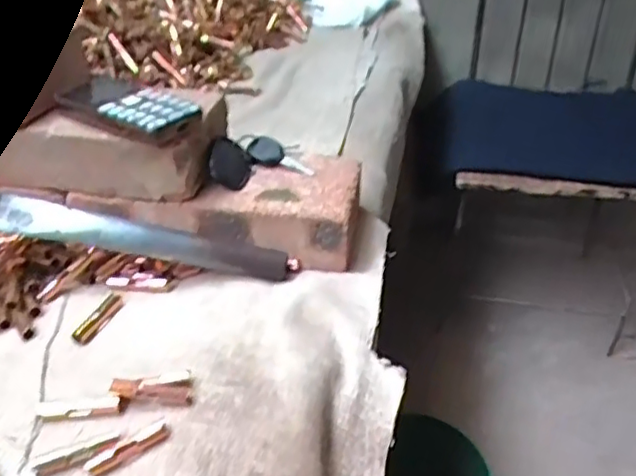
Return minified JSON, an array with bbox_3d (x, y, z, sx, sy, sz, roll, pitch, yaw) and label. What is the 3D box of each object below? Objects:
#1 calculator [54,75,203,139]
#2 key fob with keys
[{"bbox_3d":[-0.144,-0.100,0.476,0.106,0.013,0.050,20,39,26],"label":"calculator"},{"bbox_3d":[-0.054,-0.069,0.523,0.083,0.025,0.050,-13,35,-19],"label":"key fob with keys"}]

